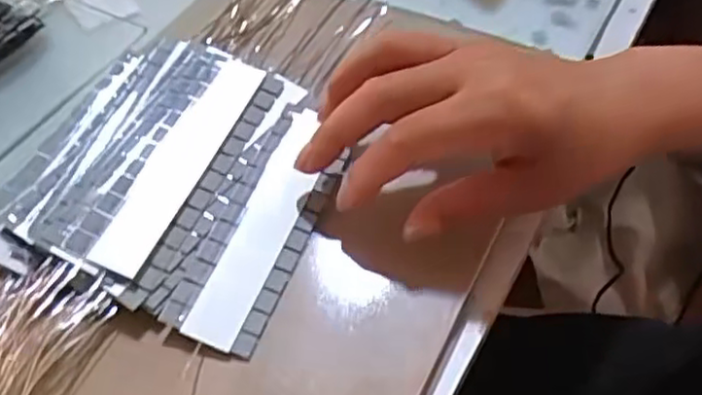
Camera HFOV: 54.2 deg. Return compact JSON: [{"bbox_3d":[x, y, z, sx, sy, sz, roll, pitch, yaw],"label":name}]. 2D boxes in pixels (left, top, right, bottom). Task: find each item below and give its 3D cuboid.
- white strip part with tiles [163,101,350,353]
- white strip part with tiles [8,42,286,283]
[{"bbox_3d":[-0.038,0.009,0.309,0.043,0.010,0.123,15,59,11],"label":"white strip part with tiles"},{"bbox_3d":[-0.090,-0.025,0.319,0.072,0.008,0.128,20,56,3],"label":"white strip part with tiles"}]

